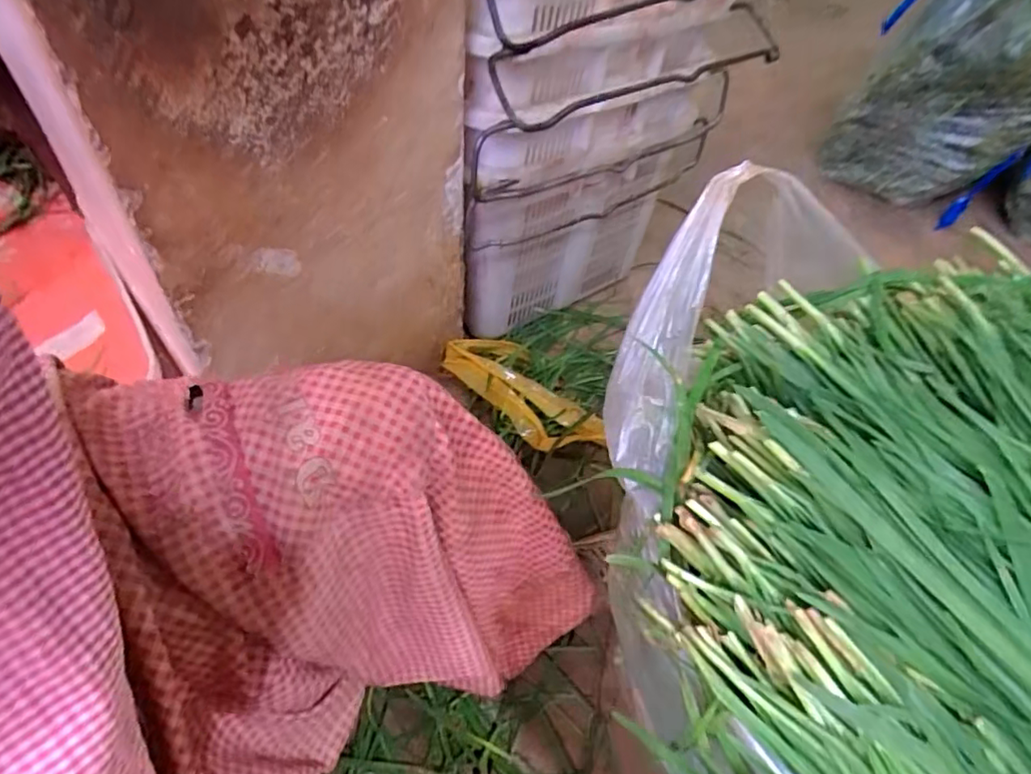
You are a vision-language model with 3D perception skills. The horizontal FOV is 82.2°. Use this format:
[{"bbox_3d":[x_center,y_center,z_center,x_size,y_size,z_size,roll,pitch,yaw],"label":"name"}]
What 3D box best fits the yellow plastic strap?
[{"bbox_3d":[0.019,0.009,0.977,0.295,0.046,0.165,34,53,6],"label":"yellow plastic strap"}]

